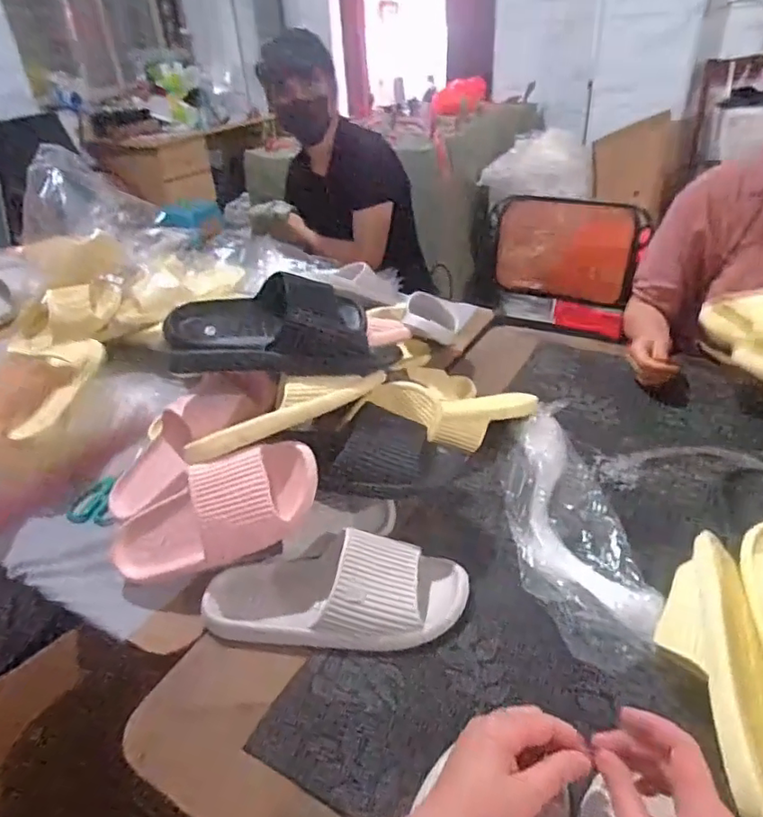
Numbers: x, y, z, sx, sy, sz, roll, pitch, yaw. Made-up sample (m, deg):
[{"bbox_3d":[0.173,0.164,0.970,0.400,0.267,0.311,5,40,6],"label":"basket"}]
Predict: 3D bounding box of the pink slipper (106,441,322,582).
[{"bbox_3d":[-0.191,0.124,0.641,0.260,0.080,0.102,-26,66,10],"label":"pink slipper"}]

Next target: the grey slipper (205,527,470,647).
[{"bbox_3d":[-0.054,0.191,0.618,0.280,0.071,0.104,-1,34,6],"label":"grey slipper"}]

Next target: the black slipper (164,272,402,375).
[{"bbox_3d":[-0.126,-0.107,0.760,0.299,0.120,0.121,-3,31,-24],"label":"black slipper"}]

